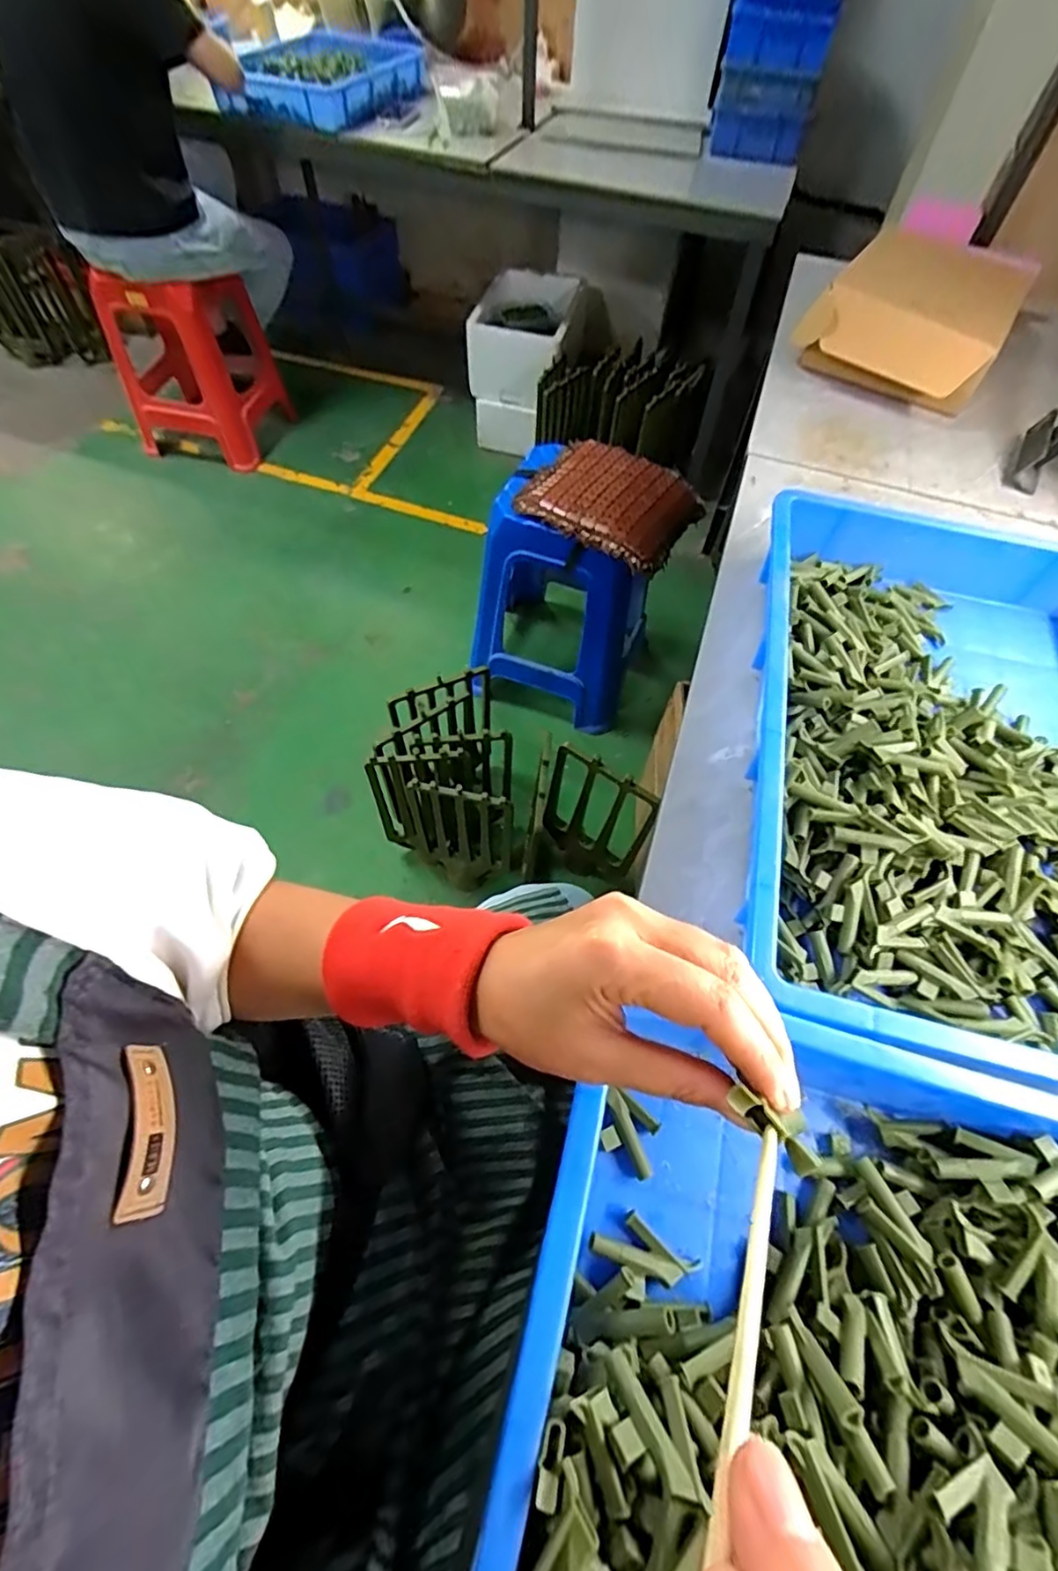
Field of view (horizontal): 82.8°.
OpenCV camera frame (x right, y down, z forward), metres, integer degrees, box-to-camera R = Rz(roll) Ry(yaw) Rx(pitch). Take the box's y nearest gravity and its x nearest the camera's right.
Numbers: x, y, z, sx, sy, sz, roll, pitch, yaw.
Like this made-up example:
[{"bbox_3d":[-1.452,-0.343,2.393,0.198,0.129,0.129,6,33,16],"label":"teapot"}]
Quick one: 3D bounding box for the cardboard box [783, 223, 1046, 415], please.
[{"bbox_3d":[0.617,-0.747,0.956,0.257,0.108,0.376,30,61,14],"label":"cardboard box"}]

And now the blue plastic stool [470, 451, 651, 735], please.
[{"bbox_3d":[0.091,-0.413,1.341,0.334,0.473,0.314,19,59,8],"label":"blue plastic stool"}]

